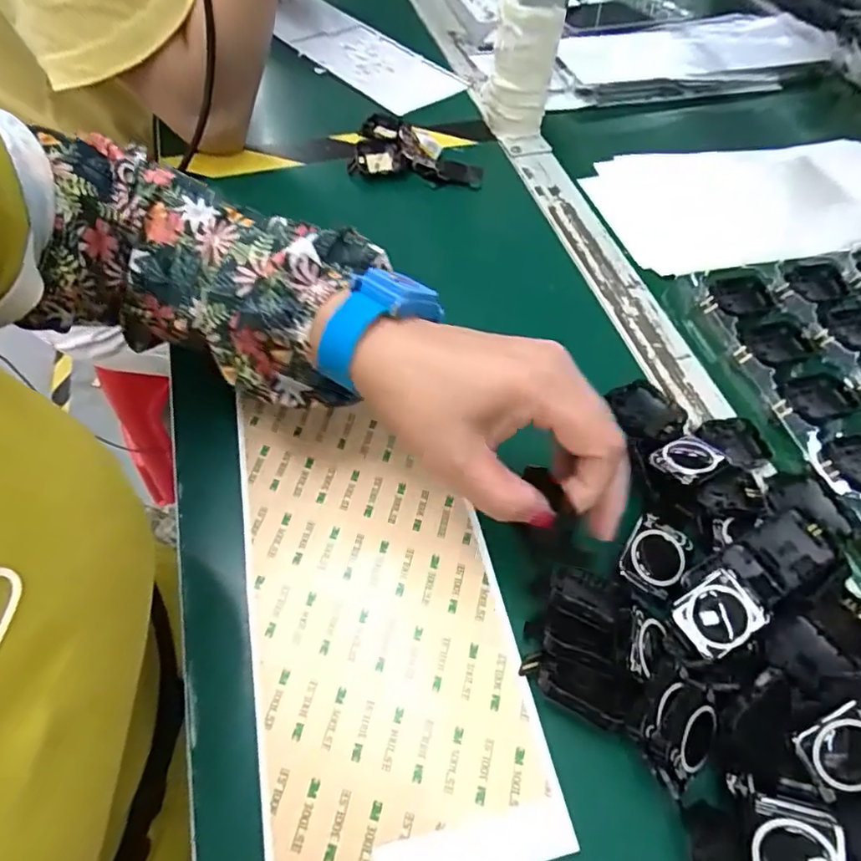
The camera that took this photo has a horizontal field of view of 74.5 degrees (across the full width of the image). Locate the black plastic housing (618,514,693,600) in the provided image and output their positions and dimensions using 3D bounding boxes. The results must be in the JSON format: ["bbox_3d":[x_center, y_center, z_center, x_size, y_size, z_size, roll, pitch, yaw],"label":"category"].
[{"bbox_3d":[0.116,0.066,0.293,0.029,0.013,0.036,27,60,15],"label":"black plastic housing"}]

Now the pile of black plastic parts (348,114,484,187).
[{"bbox_3d":[-0.009,-0.257,0.509,0.110,0.015,0.086,5,57,2],"label":"pile of black plastic parts"}]

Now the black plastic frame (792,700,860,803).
[{"bbox_3d":[0.165,0.127,0.226,0.035,0.006,0.030,-30,83,7],"label":"black plastic frame"}]

